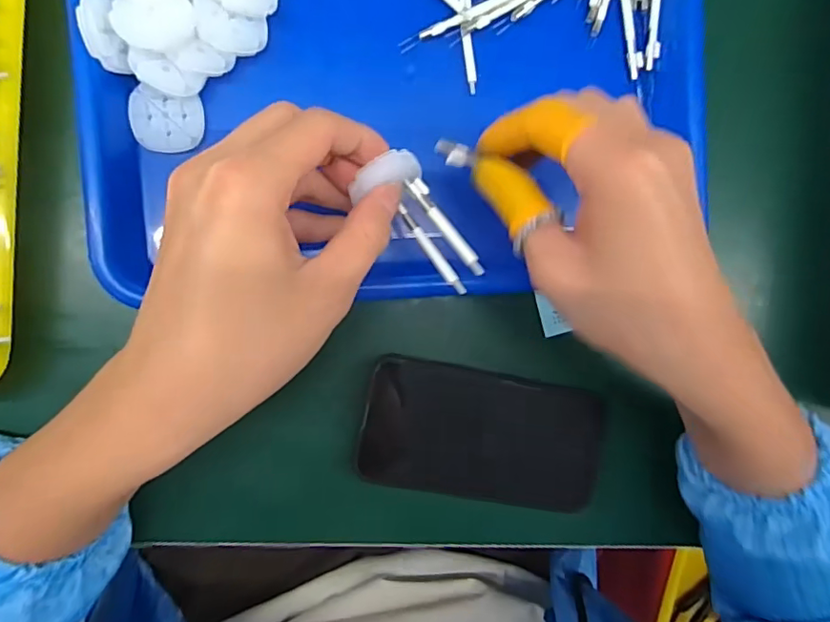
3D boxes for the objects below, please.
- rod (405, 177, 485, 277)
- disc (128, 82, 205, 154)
[{"bbox_3d":[0.014,-0.039,0.243,0.007,0.005,0.055,-34,75,-6],"label":"rod"},{"bbox_3d":[-0.127,-0.097,0.275,0.034,0.005,0.030,7,91,-9],"label":"disc"}]

